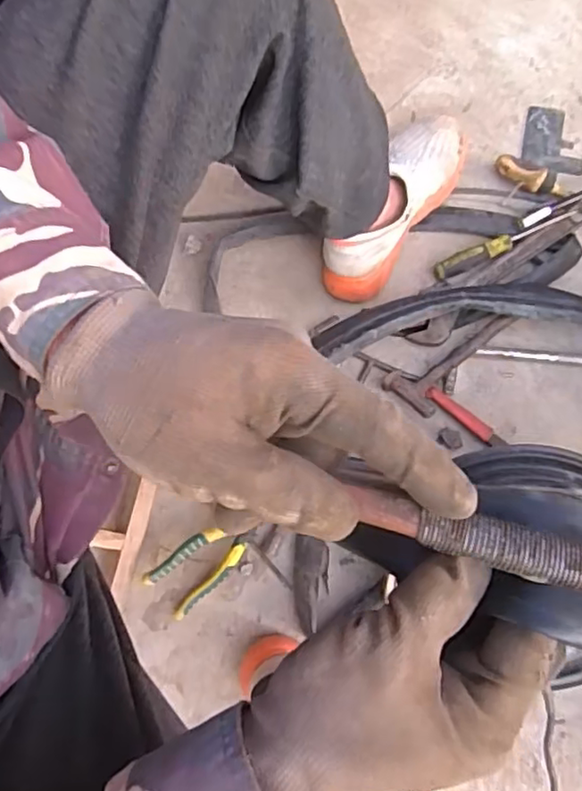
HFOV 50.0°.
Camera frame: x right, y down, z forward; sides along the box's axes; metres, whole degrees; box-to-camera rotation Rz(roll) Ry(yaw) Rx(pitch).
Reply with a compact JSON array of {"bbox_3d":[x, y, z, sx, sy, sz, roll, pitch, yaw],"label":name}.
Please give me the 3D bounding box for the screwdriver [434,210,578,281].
[{"bbox_3d":[0.281,-0.200,0.814,0.190,0.022,0.024,-22,78,1],"label":"screwdriver"}]

